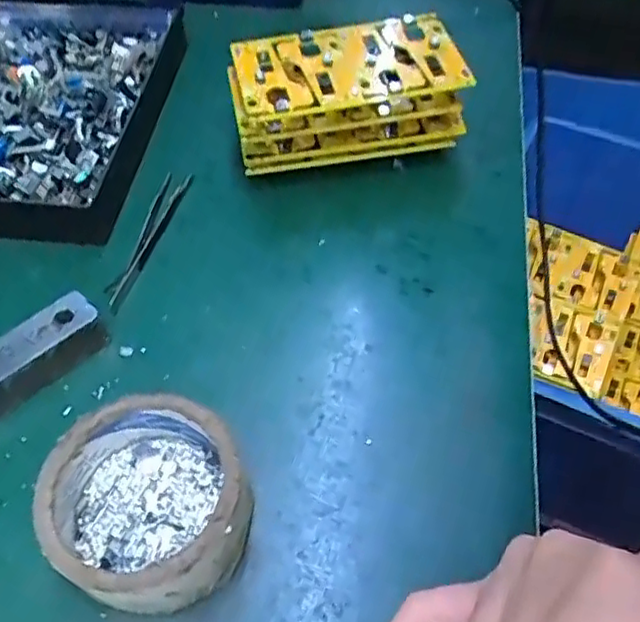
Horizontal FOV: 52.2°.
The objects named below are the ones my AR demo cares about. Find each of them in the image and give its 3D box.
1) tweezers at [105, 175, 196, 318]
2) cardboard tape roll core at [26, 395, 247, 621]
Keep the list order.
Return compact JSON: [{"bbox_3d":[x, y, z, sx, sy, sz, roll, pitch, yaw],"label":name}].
[{"bbox_3d":[-0.109,-0.049,0.416,0.020,0.006,0.117,9,55,9],"label":"tweezers"},{"bbox_3d":[-0.076,0.085,0.290,0.086,0.042,0.083,24,58,19],"label":"cardboard tape roll core"}]

